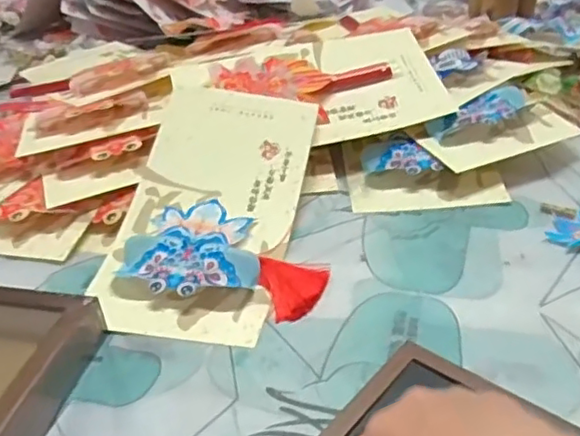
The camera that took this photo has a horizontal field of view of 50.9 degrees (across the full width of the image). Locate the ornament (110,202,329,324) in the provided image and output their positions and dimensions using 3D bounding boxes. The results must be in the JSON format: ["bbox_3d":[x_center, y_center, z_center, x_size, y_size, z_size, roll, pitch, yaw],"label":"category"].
[{"bbox_3d":[-0.062,0.043,0.572,0.182,0.030,0.117,21,42,31],"label":"ornament"}]

